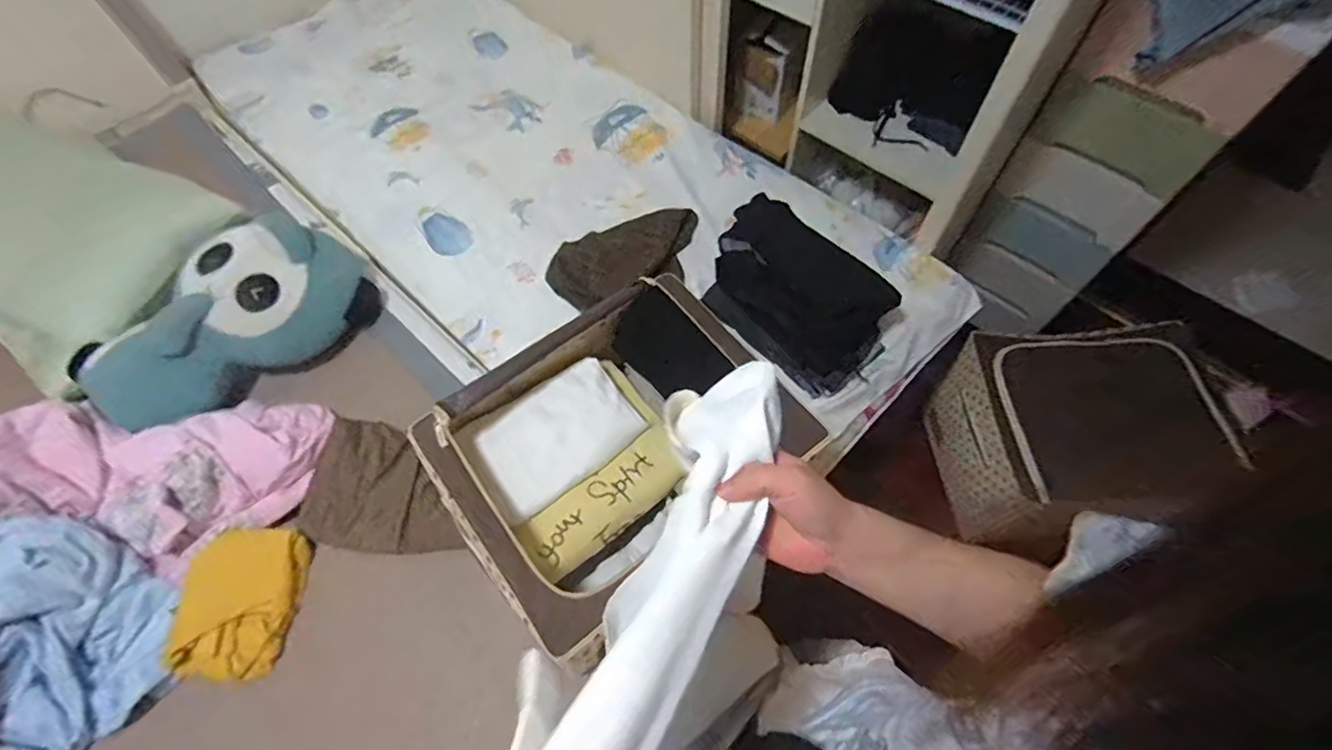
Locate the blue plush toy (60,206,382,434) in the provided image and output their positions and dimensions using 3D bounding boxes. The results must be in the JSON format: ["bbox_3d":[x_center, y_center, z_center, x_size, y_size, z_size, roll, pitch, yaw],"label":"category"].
[{"bbox_3d":[-0.842,-0.102,1.127,0.266,0.160,0.504,37,68,19],"label":"blue plush toy"}]

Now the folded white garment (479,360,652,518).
[{"bbox_3d":[-0.165,0.094,0.930,0.257,0.030,0.159,-41,86,-27],"label":"folded white garment"}]

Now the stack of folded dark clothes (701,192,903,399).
[{"bbox_3d":[0.260,-0.178,1.158,0.390,0.109,0.265,41,70,20],"label":"stack of folded dark clothes"}]

